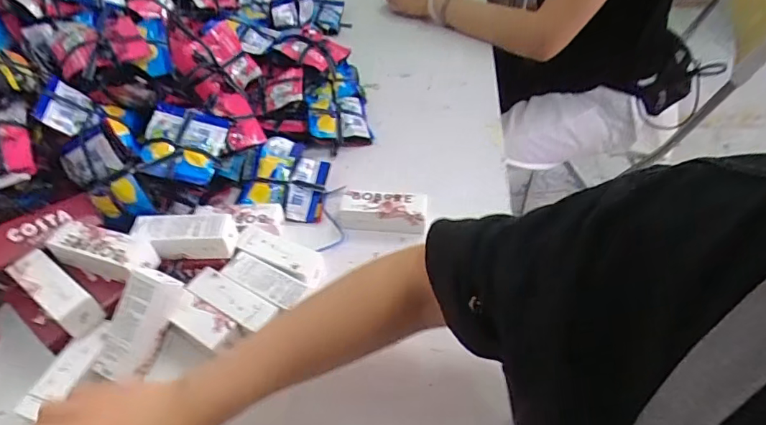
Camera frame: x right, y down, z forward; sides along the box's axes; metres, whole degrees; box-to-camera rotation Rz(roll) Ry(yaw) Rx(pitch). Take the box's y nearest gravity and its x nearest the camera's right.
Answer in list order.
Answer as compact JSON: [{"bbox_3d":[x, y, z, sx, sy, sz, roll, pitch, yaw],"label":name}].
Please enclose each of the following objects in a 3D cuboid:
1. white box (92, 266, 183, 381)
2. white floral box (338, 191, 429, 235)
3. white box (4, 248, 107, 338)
[{"bbox_3d":[-0.235,0.107,0.468,0.049,0.041,0.103,18,82,20],"label":"white box"},{"bbox_3d":[0.000,-0.002,0.581,0.102,0.036,0.036,1,47,6],"label":"white floral box"},{"bbox_3d":[-0.323,0.077,0.480,0.107,0.036,0.033,26,54,26],"label":"white box"}]

